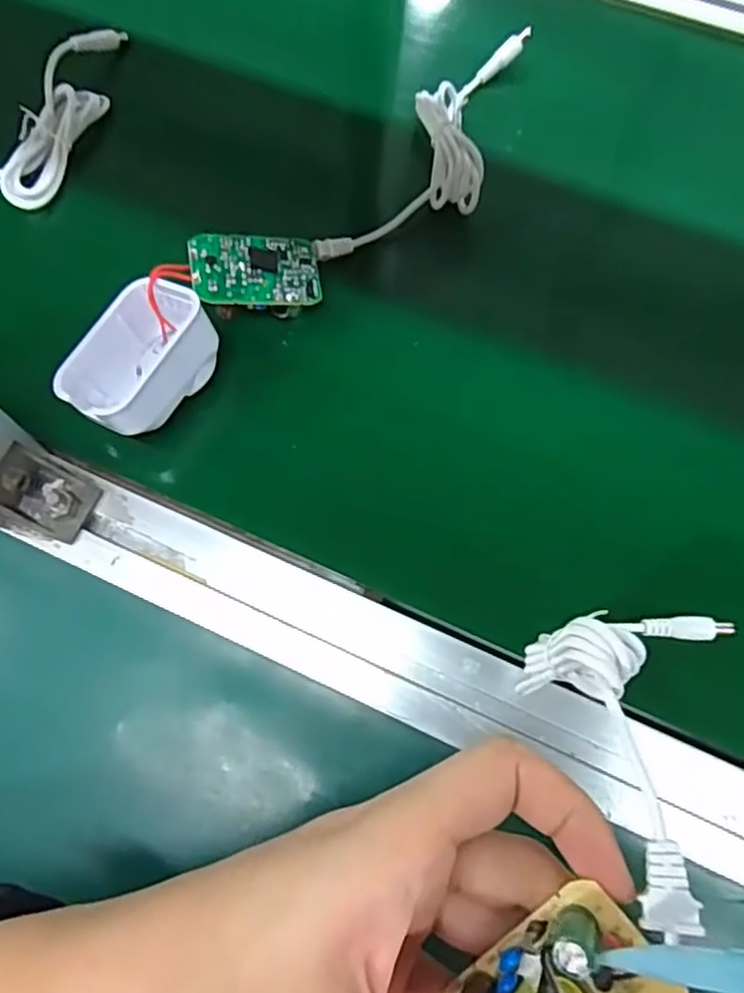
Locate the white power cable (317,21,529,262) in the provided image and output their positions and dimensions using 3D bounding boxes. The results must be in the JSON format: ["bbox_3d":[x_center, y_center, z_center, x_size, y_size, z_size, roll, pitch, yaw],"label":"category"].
[{"bbox_3d":[0.041,-0.188,0.370,0.057,0.023,0.186,26,71,10],"label":"white power cable"}]

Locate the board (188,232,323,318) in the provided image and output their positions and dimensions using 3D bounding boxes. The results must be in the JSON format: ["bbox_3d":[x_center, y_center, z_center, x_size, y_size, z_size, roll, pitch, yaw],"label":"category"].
[{"bbox_3d":[-0.057,-0.108,0.334,0.061,0.012,0.039,-6,74,-19],"label":"board"}]

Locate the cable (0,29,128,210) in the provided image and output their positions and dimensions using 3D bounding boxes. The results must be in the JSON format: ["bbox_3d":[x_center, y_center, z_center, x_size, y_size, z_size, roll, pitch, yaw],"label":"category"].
[{"bbox_3d":[-0.198,-0.223,0.394,0.090,0.034,0.135,21,71,9],"label":"cable"}]

